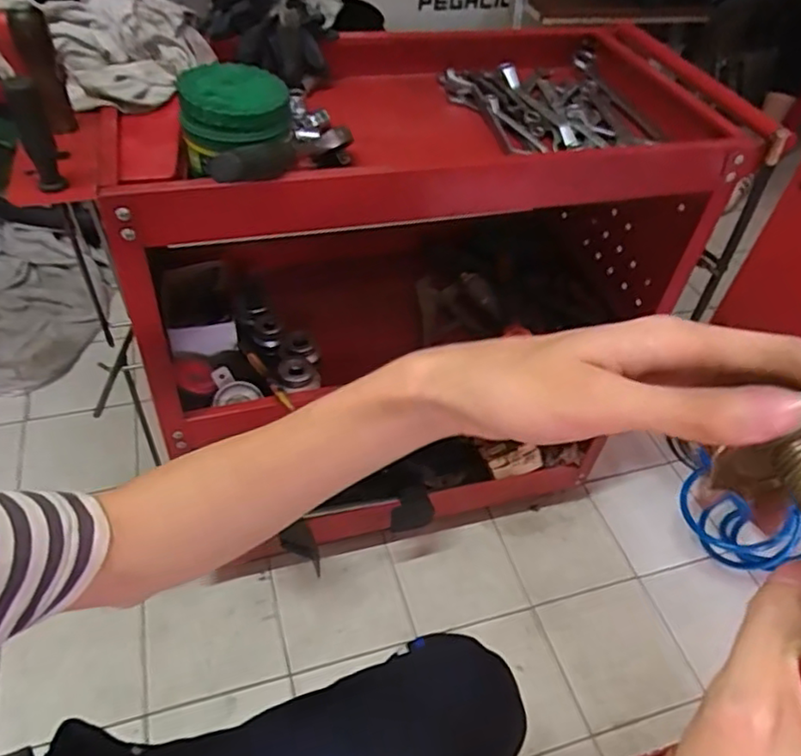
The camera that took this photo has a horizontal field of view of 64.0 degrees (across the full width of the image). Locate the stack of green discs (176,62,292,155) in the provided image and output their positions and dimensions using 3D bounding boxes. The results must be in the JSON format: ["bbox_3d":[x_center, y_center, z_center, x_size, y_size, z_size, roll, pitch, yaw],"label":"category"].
[{"bbox_3d":[-0.151,-0.248,0.585,0.094,0.041,0.095,-9,48,-14],"label":"stack of green discs"}]

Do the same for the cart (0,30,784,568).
[{"bbox_3d":[-0.003,-0.091,0.953,0.739,0.743,0.376,-10,48,-15],"label":"cart"}]

